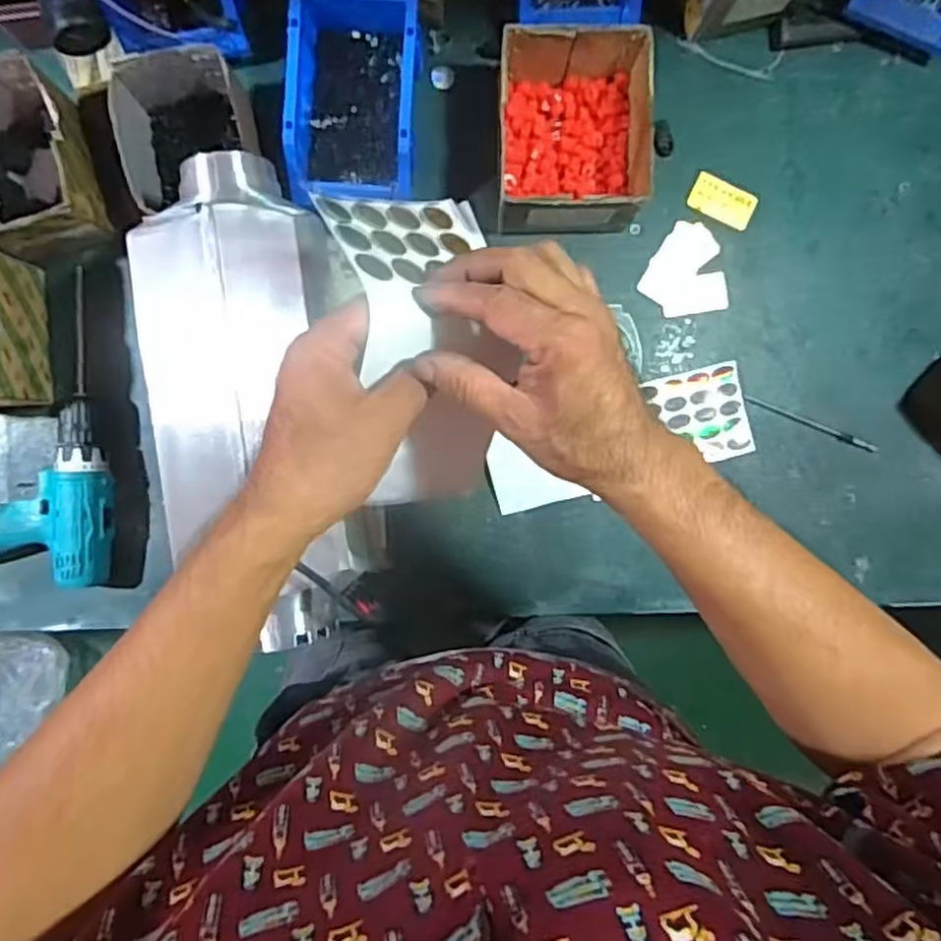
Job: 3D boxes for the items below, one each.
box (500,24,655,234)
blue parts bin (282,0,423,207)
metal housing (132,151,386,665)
[{"bbox_3d":[0.093,-0.307,0.668,0.128,0.097,0.157,0,92,-1],"label":"box"},{"bbox_3d":[-0.108,-0.343,0.670,0.118,0.063,0.181,4,92,-1],"label":"blue parts bin"},{"bbox_3d":[-0.180,-0.061,0.597,0.146,0.145,0.378,-12,92,0],"label":"metal housing"}]

